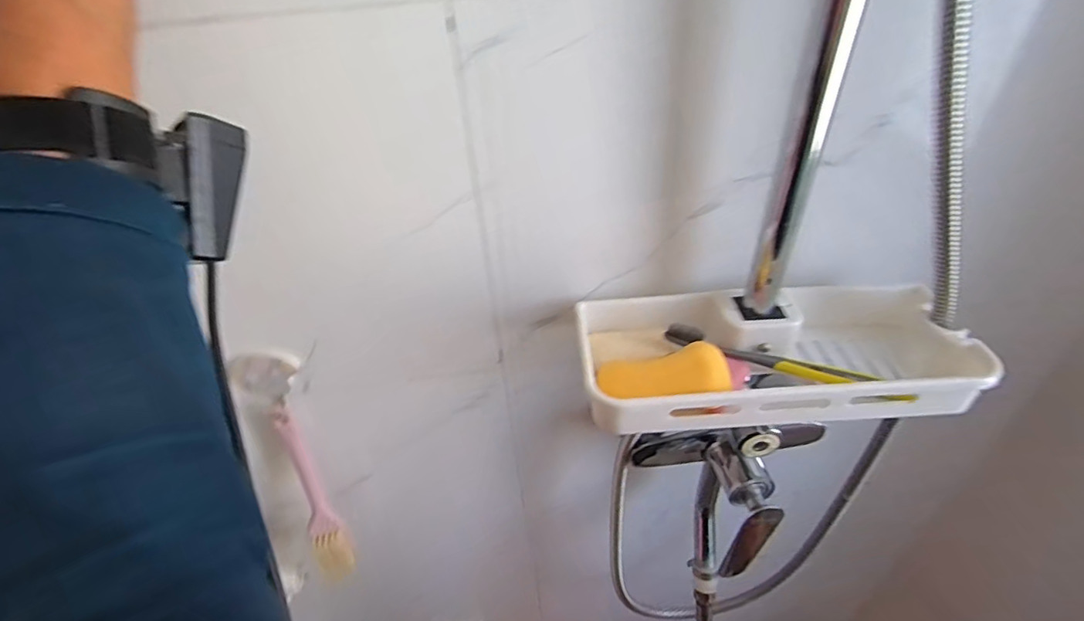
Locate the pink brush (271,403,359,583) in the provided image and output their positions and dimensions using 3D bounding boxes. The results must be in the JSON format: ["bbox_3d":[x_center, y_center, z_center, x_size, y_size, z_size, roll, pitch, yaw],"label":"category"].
[{"bbox_3d":[-0.219,0.176,0.513,0.033,0.195,0.023,-16,19,-14],"label":"pink brush"}]

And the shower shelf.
[{"bbox_3d":[0.164,0.033,0.395,0.265,0.043,0.110,-5,40,-1],"label":"shower shelf"}]

